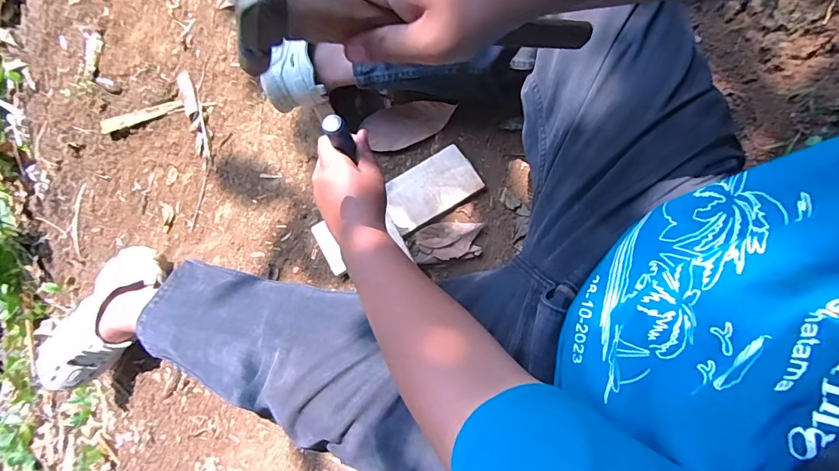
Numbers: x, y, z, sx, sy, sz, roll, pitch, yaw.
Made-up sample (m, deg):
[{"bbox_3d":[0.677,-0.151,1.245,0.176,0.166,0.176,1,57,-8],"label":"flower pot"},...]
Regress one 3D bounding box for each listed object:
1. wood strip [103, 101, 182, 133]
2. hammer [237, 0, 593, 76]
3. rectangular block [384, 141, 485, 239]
[{"bbox_3d":[-0.551,-0.236,0.860,0.203,0.012,0.027,-11,73,13],"label":"wood strip"},{"bbox_3d":[0.014,-0.151,0.324,0.278,0.086,0.020,-8,72,-24],"label":"hammer"},{"bbox_3d":[0.016,-0.077,0.691,0.150,0.014,0.092,-28,75,-6],"label":"rectangular block"}]

